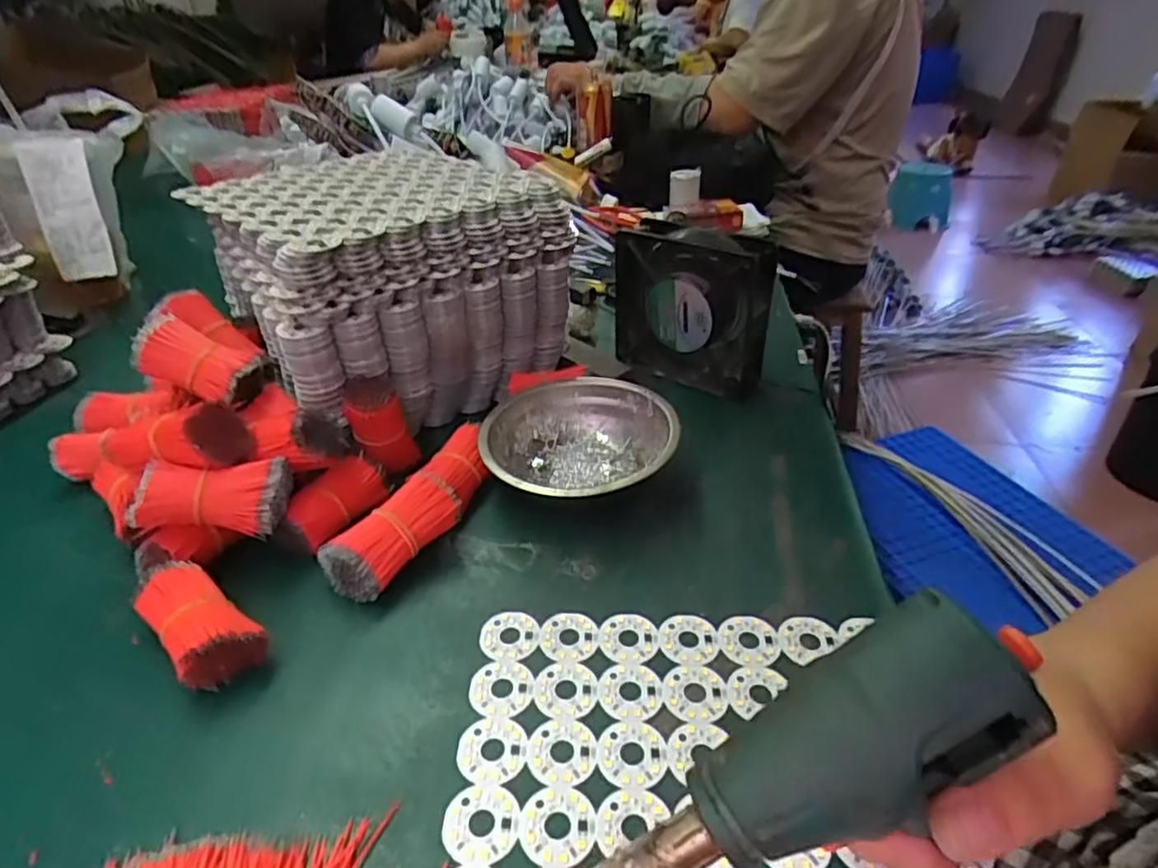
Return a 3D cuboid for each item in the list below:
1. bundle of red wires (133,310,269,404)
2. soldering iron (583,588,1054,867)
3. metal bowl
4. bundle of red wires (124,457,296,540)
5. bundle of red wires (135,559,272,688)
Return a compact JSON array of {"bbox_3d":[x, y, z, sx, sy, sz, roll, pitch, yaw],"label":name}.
[{"bbox_3d":[-0.238,-0.047,0.410,0.077,0.030,0.033,25,37,0],"label":"bundle of red wires"},{"bbox_3d":[0.039,0.105,0.175,0.171,0.027,0.035,-35,37,4],"label":"soldering iron"},{"bbox_3d":[0.000,0.010,0.440,0.122,0.047,0.125,-1,34,1],"label":"metal bowl"},{"bbox_3d":[-0.200,0.034,0.360,0.075,0.034,0.031,1,32,-19],"label":"bundle of red wires"},{"bbox_3d":[-0.191,0.092,0.324,0.070,0.028,0.035,34,46,23],"label":"bundle of red wires"}]

